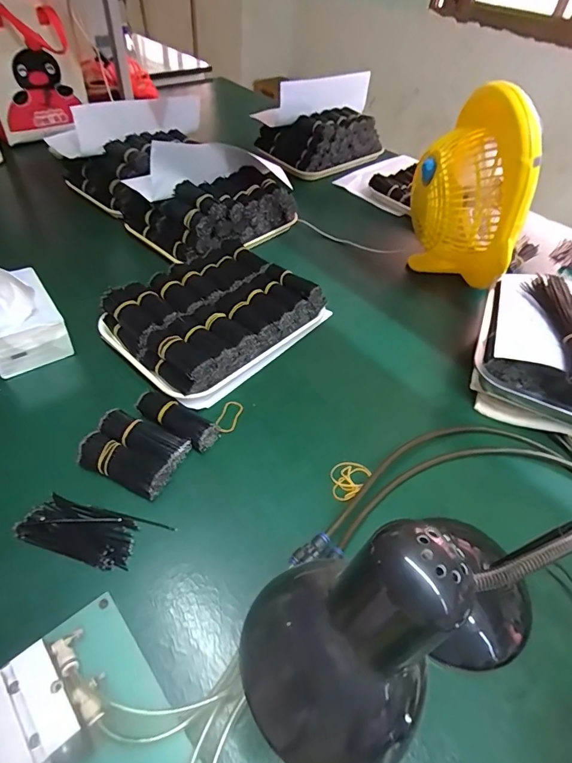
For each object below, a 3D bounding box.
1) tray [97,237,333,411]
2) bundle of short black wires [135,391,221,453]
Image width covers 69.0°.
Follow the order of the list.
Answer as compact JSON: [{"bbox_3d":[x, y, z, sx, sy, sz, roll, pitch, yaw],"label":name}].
[{"bbox_3d":[-0.108,-0.100,0.628,0.215,0.069,0.283,36,55,24],"label":"tray"},{"bbox_3d":[-0.134,0.049,0.510,0.104,0.035,0.040,25,51,19],"label":"bundle of short black wires"}]

